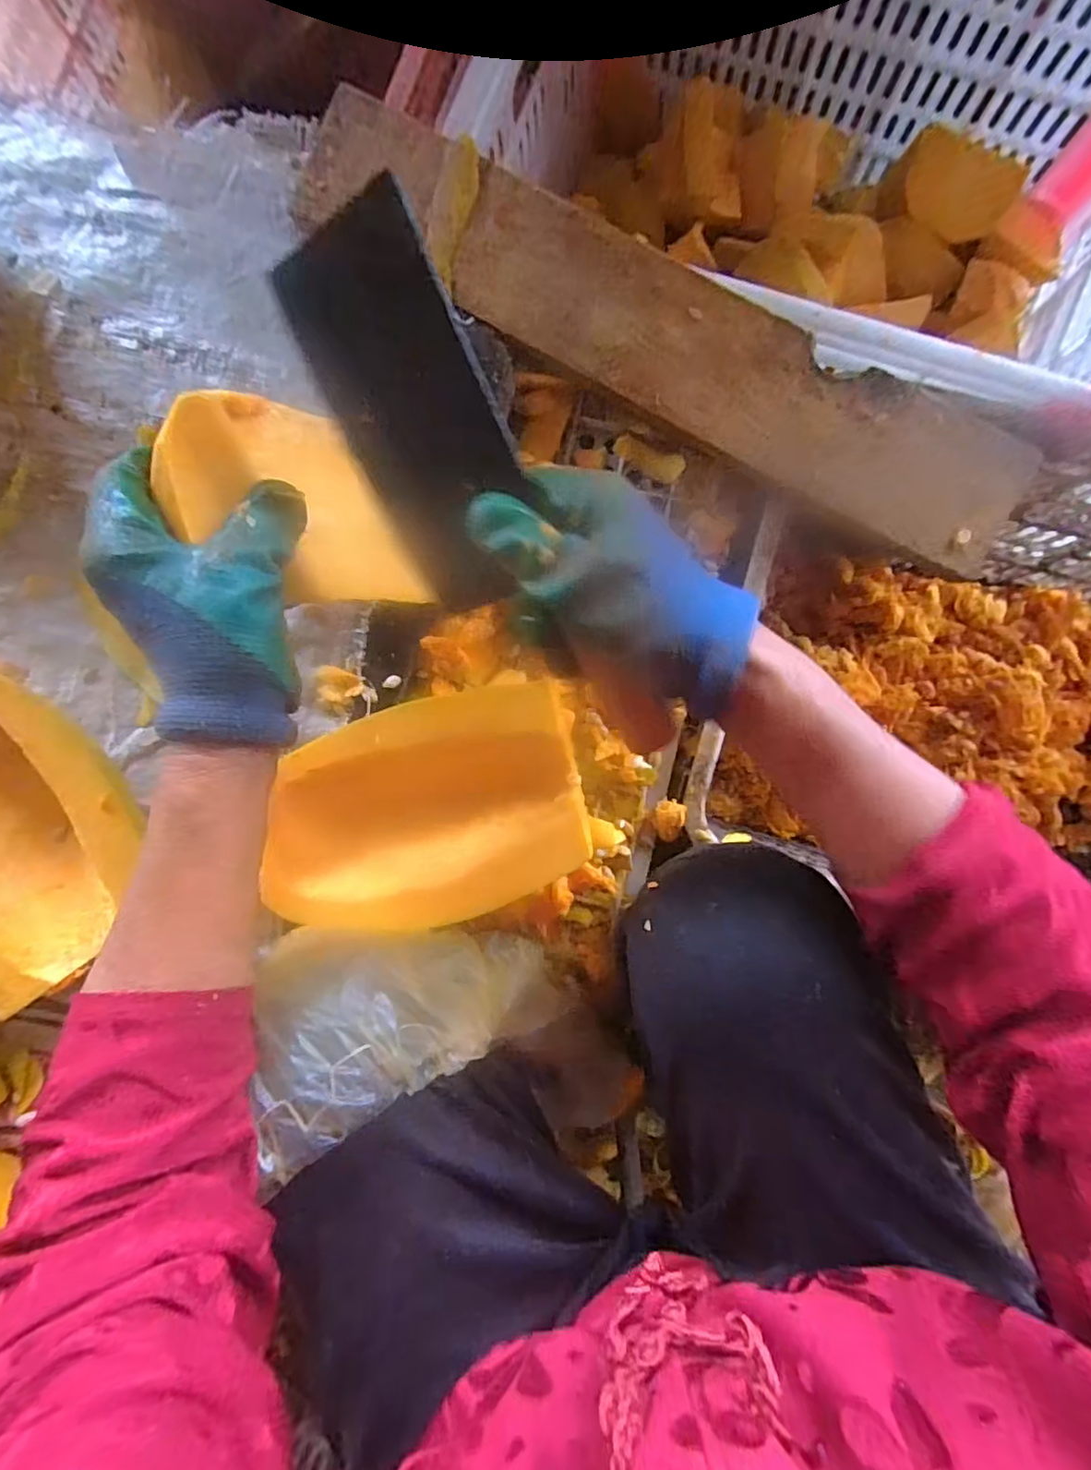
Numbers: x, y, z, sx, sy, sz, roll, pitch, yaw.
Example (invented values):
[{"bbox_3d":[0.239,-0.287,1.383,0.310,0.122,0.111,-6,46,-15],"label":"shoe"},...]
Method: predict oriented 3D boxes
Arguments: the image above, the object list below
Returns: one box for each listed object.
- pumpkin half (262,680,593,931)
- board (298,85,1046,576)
[{"bbox_3d":[-0.076,0.048,0.373,0.197,0.048,0.128,-15,89,4],"label":"pumpkin half"},{"bbox_3d":[0.072,-0.271,0.397,0.518,0.026,0.090,30,92,3],"label":"board"}]

